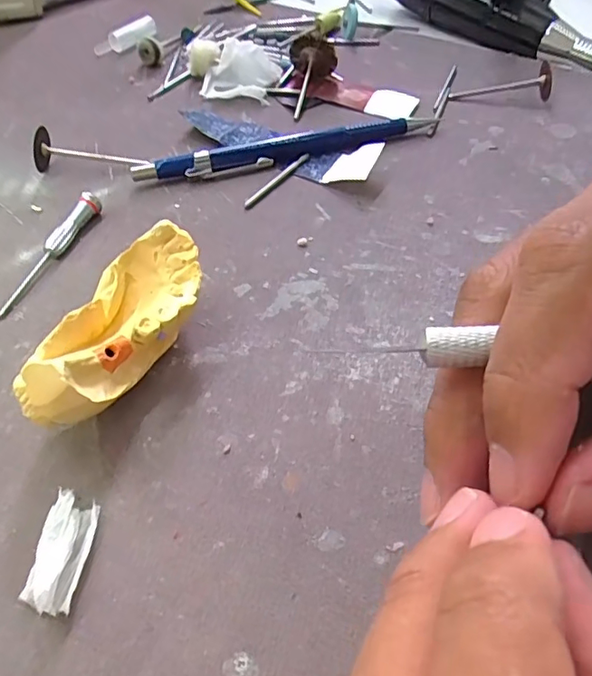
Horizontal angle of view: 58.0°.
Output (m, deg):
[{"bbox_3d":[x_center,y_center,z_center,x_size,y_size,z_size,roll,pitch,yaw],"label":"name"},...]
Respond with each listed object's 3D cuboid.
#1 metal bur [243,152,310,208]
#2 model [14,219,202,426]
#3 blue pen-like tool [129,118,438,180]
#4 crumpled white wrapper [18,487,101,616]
[{"bbox_3d":[-0.007,-0.067,0.223,0.005,0.004,0.042,30,59,23],"label":"metal bur"},{"bbox_3d":[-0.048,0.000,0.156,0.028,0.032,0.066,10,53,10],"label":"model"},{"bbox_3d":[-0.003,-0.082,0.231,0.131,0.010,0.010,-13,53,-8],"label":"blue pen-like tool"},{"bbox_3d":[-0.056,0.051,0.130,0.010,0.011,0.028,0,52,2],"label":"crumpled white wrapper"}]

